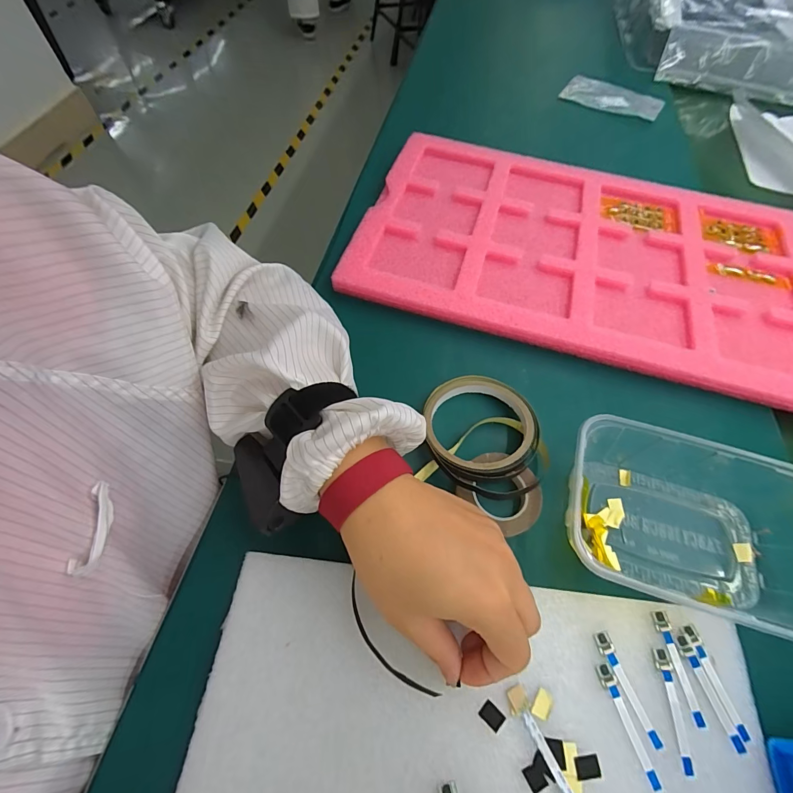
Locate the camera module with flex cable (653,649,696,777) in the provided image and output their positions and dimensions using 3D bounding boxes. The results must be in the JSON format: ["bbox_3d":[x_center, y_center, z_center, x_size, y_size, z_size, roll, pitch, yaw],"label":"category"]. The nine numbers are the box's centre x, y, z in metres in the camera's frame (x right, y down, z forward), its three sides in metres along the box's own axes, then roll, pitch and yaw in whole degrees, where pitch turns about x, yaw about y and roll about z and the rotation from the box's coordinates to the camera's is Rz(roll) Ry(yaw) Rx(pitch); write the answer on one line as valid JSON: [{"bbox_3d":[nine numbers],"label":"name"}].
[{"bbox_3d":[0.168,0.189,0.223,0.009,0.004,0.059,3,63,-1],"label":"camera module with flex cable"}]

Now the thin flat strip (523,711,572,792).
[{"bbox_3d":[0.087,0.206,0.208,0.006,0.004,0.047,-23,66,-13],"label":"thin flat strip"}]

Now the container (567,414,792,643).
[{"bbox_3d":[0.206,0.090,0.263,0.169,0.053,0.116,15,63,5],"label":"container"}]

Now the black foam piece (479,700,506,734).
[{"bbox_3d":[0.057,0.189,0.217,0.014,0.004,0.010,40,68,17],"label":"black foam piece"}]

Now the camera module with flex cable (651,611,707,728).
[{"bbox_3d":[0.178,0.170,0.233,0.009,0.004,0.059,-3,63,-4],"label":"camera module with flex cable"}]

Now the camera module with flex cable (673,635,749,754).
[{"bbox_3d":[0.193,0.181,0.227,0.009,0.004,0.059,-14,64,-9],"label":"camera module with flex cable"}]

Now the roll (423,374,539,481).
[{"bbox_3d":[0.068,0.024,0.307,0.089,0.028,0.094,1,63,-2],"label":"roll"}]

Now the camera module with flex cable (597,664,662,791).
[{"bbox_3d":[0.137,0.195,0.219,0.010,0.004,0.059,-12,64,-8],"label":"camera module with flex cable"}]

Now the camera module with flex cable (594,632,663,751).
[{"bbox_3d":[0.142,0.180,0.227,0.010,0.004,0.060,-15,64,-10],"label":"camera module with flex cable"}]

